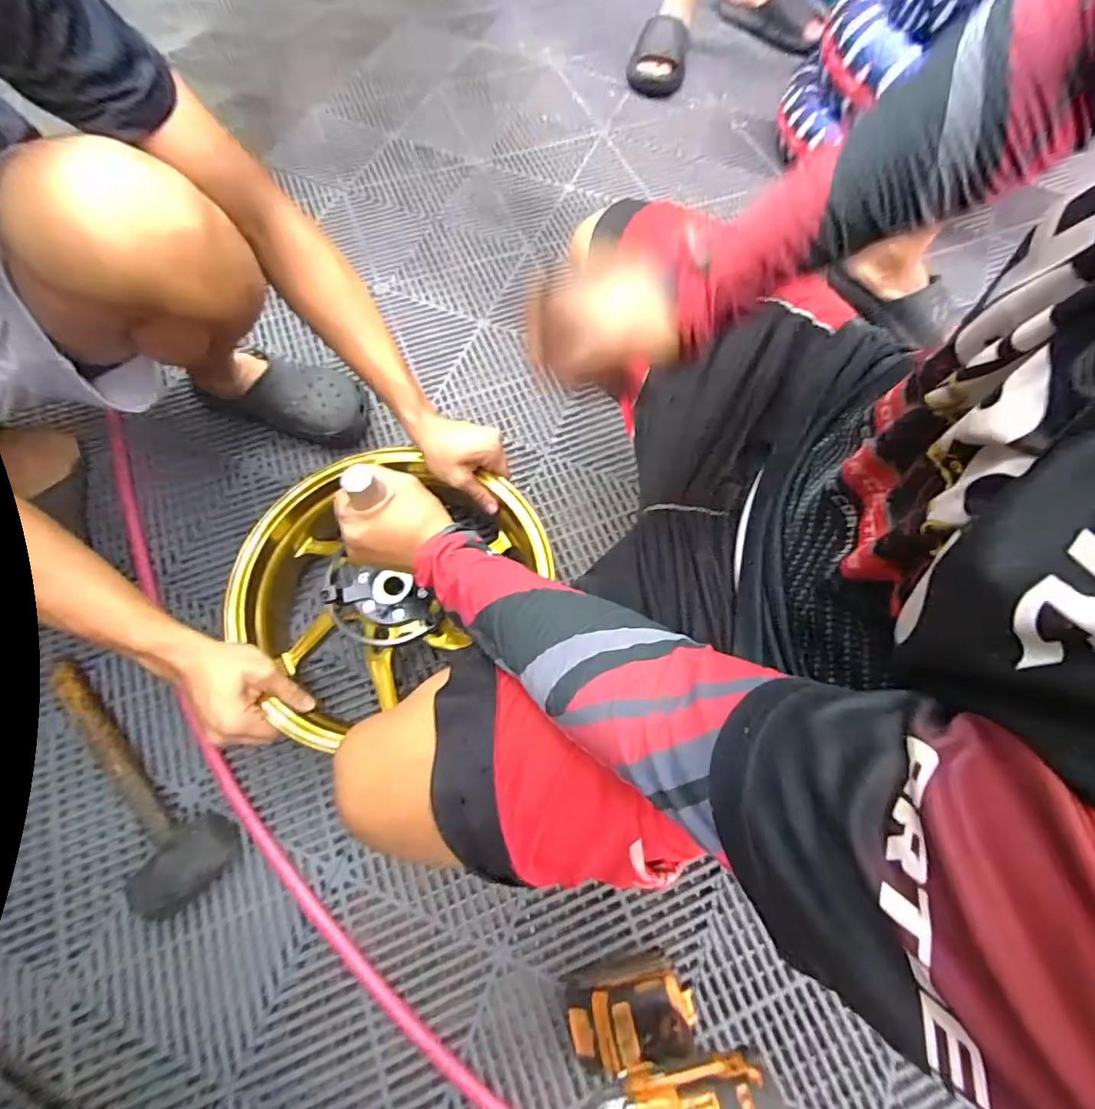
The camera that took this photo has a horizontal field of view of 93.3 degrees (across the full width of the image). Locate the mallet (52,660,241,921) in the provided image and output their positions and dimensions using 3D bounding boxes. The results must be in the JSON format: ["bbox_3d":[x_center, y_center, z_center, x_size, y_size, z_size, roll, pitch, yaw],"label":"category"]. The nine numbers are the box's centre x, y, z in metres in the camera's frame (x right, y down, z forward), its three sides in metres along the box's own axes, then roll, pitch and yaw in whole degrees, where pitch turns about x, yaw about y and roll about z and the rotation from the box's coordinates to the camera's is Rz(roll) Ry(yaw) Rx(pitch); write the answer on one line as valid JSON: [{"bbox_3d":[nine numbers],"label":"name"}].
[{"bbox_3d":[-0.469,0.242,0.559,0.326,0.073,0.081,35,72,12],"label":"mallet"}]

